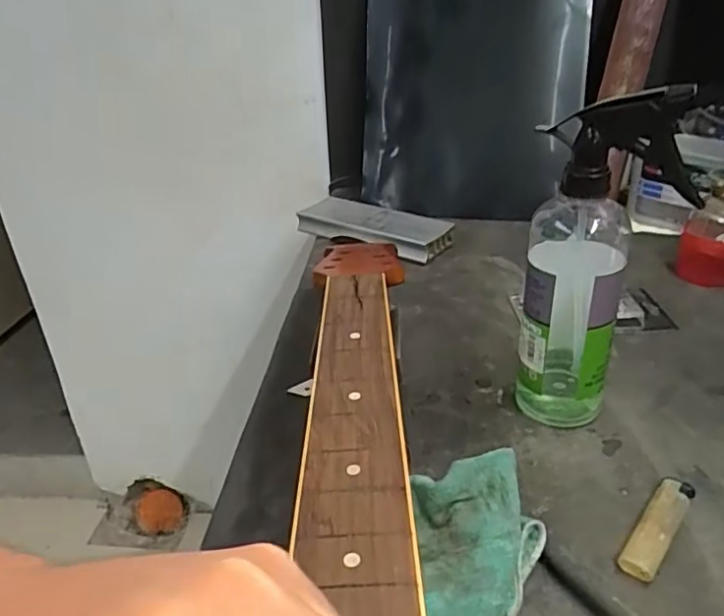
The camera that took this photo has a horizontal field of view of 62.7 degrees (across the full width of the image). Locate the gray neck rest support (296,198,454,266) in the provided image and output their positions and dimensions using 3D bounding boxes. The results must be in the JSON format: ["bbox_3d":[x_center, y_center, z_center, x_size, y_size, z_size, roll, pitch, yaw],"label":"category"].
[{"bbox_3d":[0.006,-0.107,0.781,0.215,0.034,0.087,21,37,36],"label":"gray neck rest support"}]

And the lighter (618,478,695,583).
[{"bbox_3d":[0.181,0.132,0.362,0.020,0.012,0.081,21,37,37],"label":"lighter"}]

